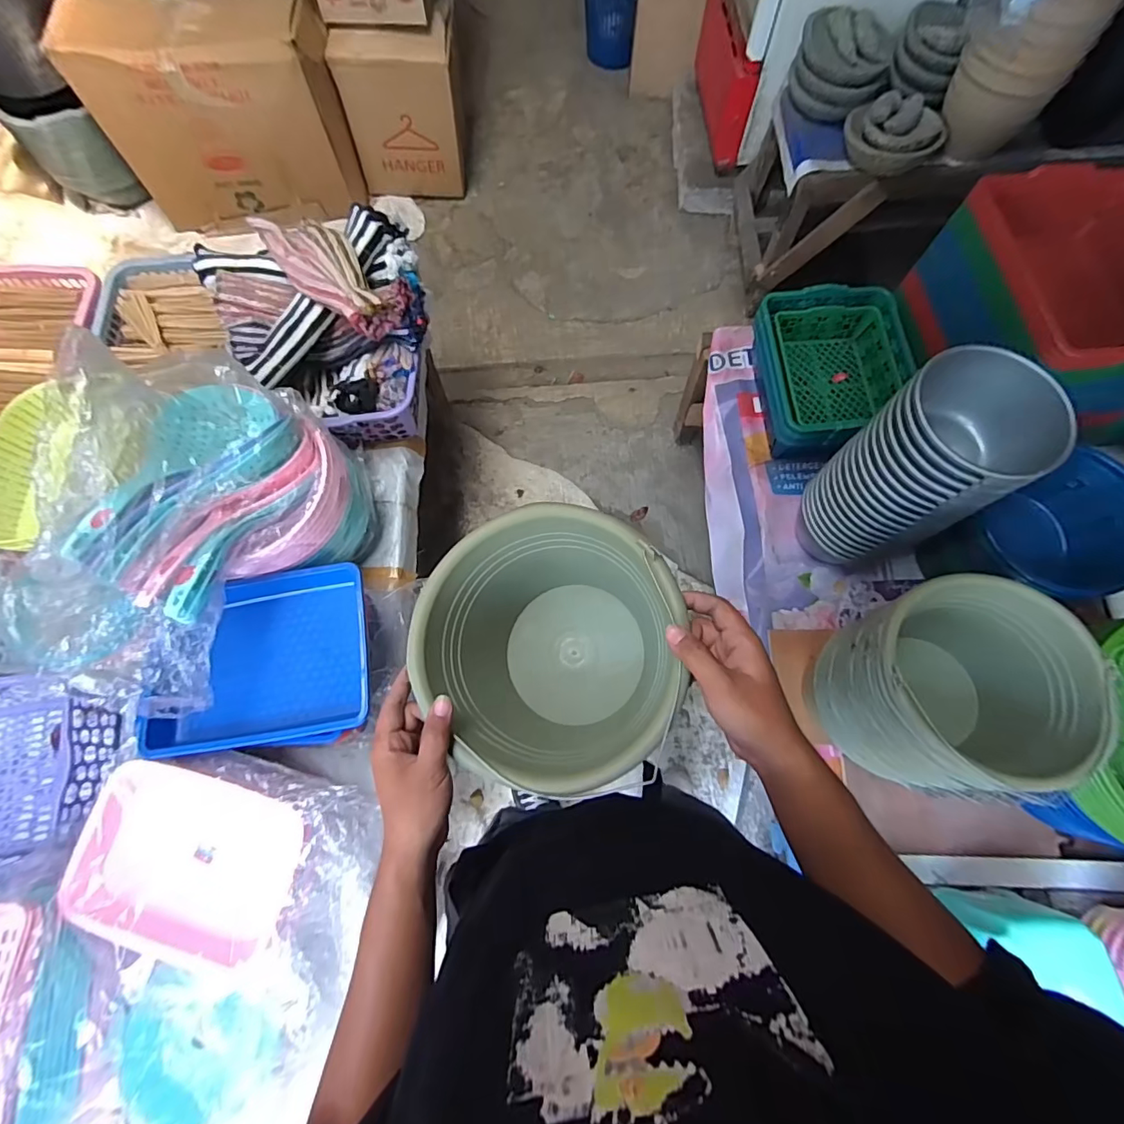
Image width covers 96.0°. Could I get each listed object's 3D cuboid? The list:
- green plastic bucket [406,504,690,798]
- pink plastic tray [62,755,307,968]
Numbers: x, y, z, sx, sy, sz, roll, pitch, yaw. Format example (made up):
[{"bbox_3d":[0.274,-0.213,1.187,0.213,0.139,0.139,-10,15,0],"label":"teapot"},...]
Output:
[{"bbox_3d":[-0.009,0.092,0.511,0.229,0.190,0.231,0,72,1],"label":"green plastic bucket"},{"bbox_3d":[-0.517,0.414,0.707,0.297,0.043,0.206,13,73,5],"label":"pink plastic tray"}]

